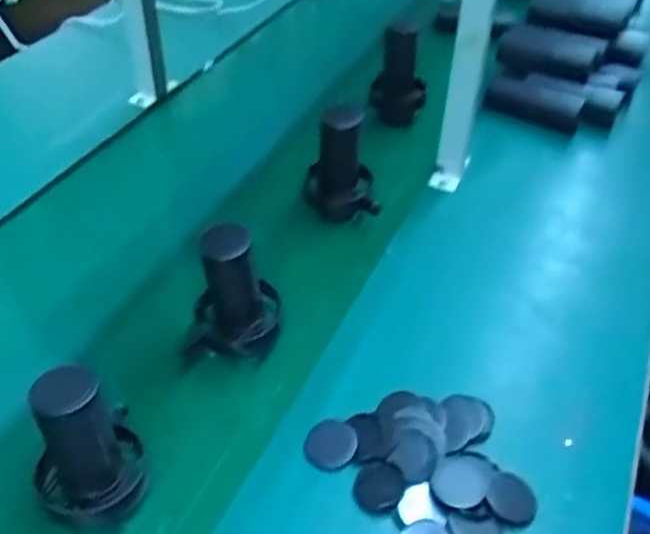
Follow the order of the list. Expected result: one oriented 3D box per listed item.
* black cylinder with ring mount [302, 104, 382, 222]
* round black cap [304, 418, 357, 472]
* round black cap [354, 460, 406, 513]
[{"bbox_3d":[0.025,-0.140,0.917,0.103,0.150,0.084,10,43,7],"label":"black cylinder with ring mount"},{"bbox_3d":[0.005,0.176,0.688,0.051,0.010,0.051,12,57,18],"label":"round black cap"},{"bbox_3d":[0.051,0.206,0.653,0.045,0.007,0.046,2,42,-1],"label":"round black cap"}]

